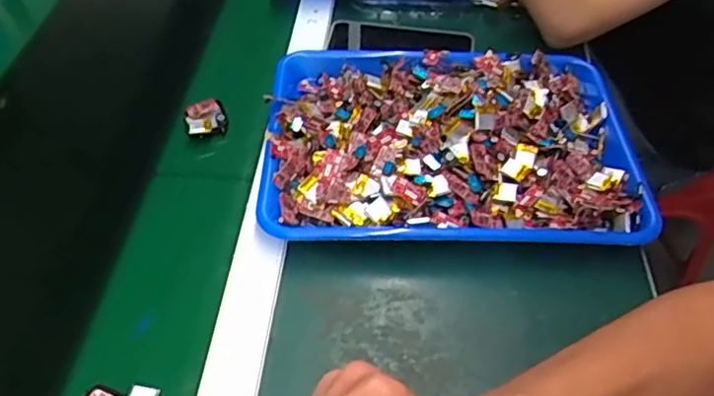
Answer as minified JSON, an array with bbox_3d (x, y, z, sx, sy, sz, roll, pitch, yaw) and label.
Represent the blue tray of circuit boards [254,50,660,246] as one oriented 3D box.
[{"bbox_3d":[0.083,-0.054,0.572,0.322,0.046,0.235,2,50,0],"label":"blue tray of circuit boards"}]

